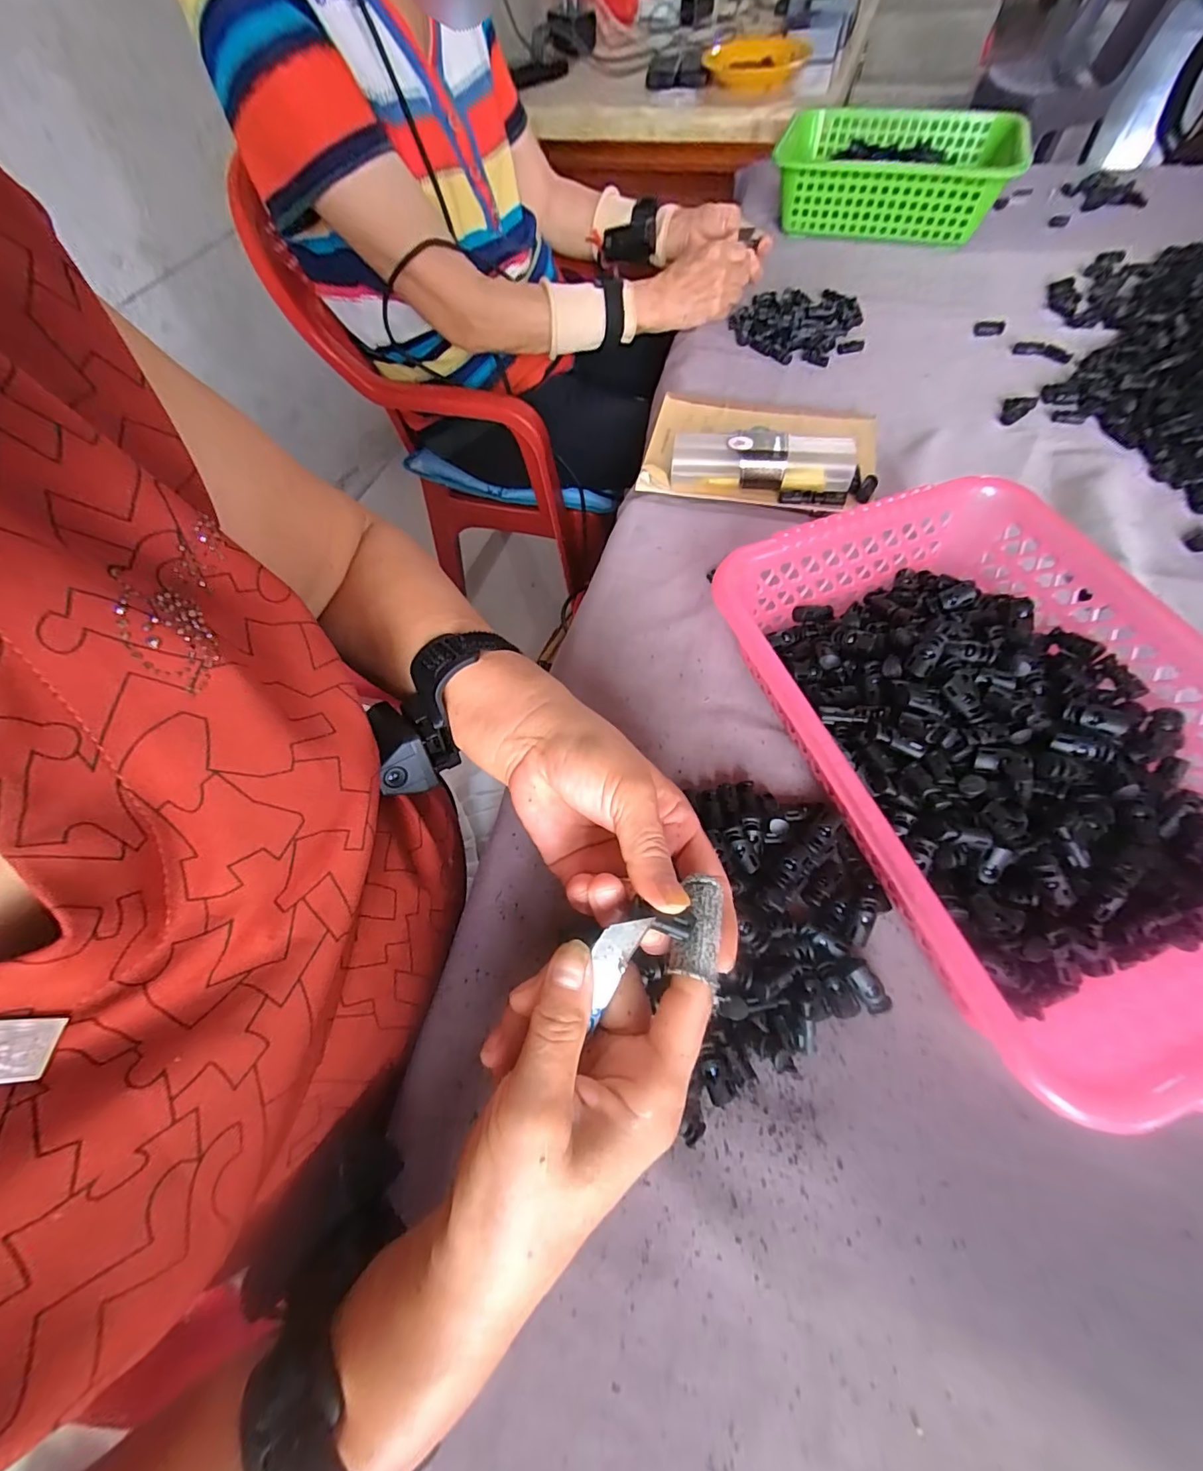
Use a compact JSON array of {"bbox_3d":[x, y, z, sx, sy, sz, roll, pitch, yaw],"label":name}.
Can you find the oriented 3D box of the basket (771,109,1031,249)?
[{"bbox_3d":[0.392,-0.765,0.700,0.306,0.080,0.227,17,64,12],"label":"basket"}]

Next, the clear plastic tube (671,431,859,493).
[{"bbox_3d":[0.139,-0.238,0.452,0.155,0.040,0.043,3,62,5],"label":"clear plastic tube"}]

